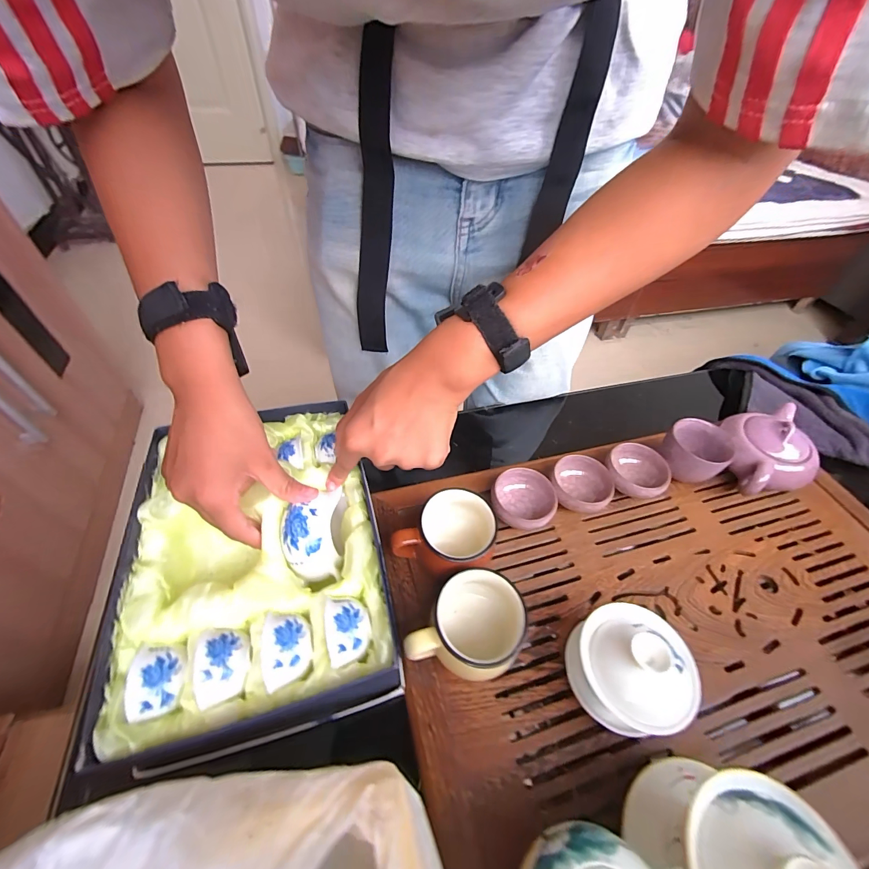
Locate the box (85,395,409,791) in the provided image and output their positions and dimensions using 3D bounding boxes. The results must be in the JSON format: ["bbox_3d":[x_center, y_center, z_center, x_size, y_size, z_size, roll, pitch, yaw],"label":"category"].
[{"bbox_3d":[-0.141,0.099,0.322,0.194,0.074,0.265,-10,51,-15],"label":"box"}]

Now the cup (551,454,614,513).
[{"bbox_3d":[0.154,0.060,0.409,0.064,0.036,0.073,27,52,16],"label":"cup"}]

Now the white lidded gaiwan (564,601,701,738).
[{"bbox_3d":[0.146,0.177,0.287,0.074,0.072,0.080,3,49,-4],"label":"white lidded gaiwan"}]

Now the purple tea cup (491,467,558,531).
[{"bbox_3d":[0.092,0.070,0.394,0.060,0.031,0.065,3,49,-4],"label":"purple tea cup"}]

